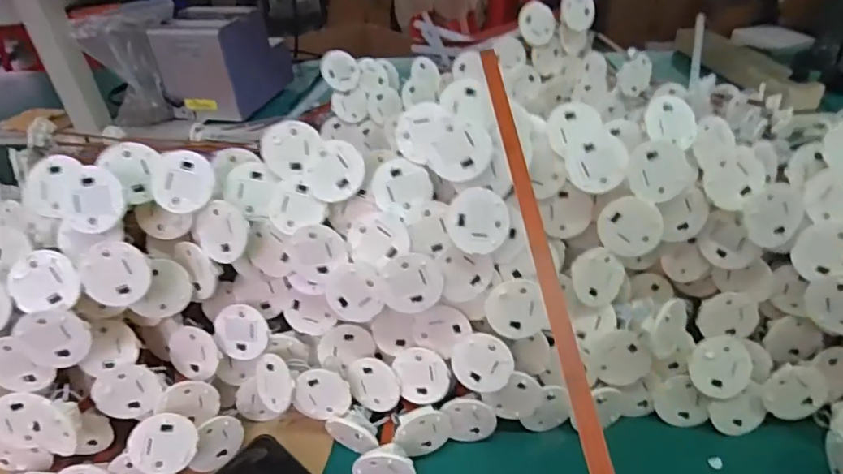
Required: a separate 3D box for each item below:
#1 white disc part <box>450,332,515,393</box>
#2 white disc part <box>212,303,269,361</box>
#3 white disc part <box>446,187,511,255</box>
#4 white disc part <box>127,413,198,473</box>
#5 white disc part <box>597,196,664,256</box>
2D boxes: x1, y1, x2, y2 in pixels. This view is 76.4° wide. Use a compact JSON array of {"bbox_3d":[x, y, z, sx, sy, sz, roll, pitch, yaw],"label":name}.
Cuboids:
[{"bbox_3d":[0.039,0.080,0.342,0.038,0.037,0.004,-11,6,18],"label":"white disc part"},{"bbox_3d":[-0.124,0.065,0.368,0.035,0.038,0.005,-24,5,3],"label":"white disc part"},{"bbox_3d":[0.034,-0.009,0.316,0.038,0.038,0.004,-13,2,-17],"label":"white disc part"},{"bbox_3d":[-0.162,0.130,0.335,0.038,0.036,0.005,17,-4,-15],"label":"white disc part"},{"bbox_3d":[0.134,-0.007,0.346,0.037,0.038,0.004,-8,11,19],"label":"white disc part"}]

